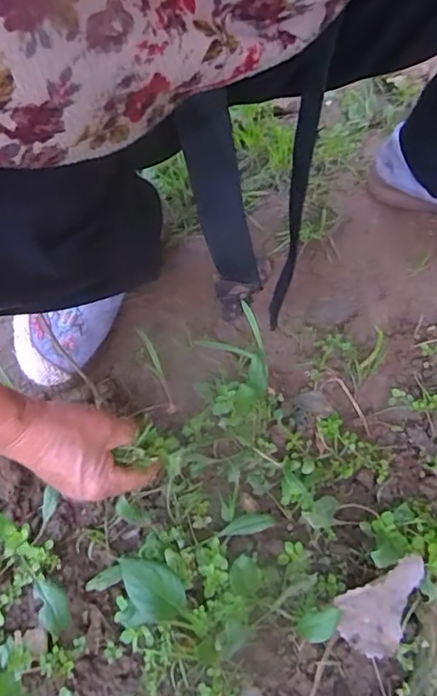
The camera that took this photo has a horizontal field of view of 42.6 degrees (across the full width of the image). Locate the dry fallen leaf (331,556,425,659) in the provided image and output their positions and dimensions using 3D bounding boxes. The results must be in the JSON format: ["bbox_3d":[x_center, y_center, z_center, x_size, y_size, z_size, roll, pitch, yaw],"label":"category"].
[{"bbox_3d":[0.130,0.203,0.433,0.077,0.031,0.049,-24,64,-13],"label":"dry fallen leaf"}]

